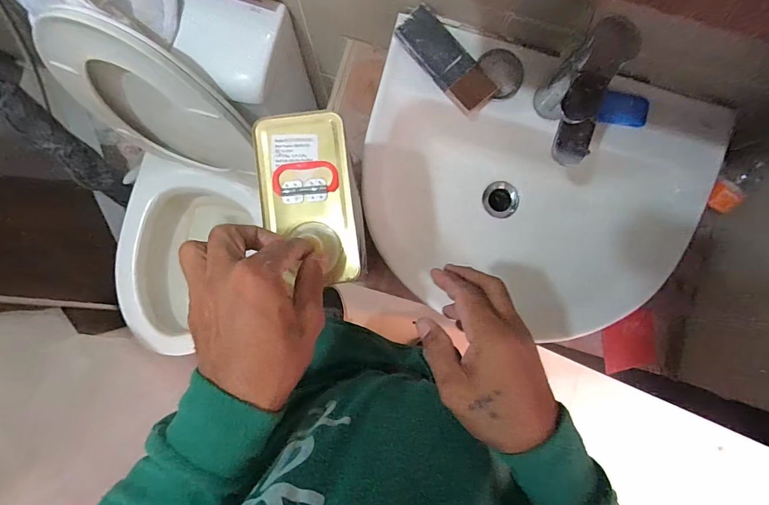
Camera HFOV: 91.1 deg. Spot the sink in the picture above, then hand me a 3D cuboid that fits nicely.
[{"bbox_3d":[0.190,-0.072,0.575,0.469,0.173,0.371,20,87,0],"label":"sink"}]

